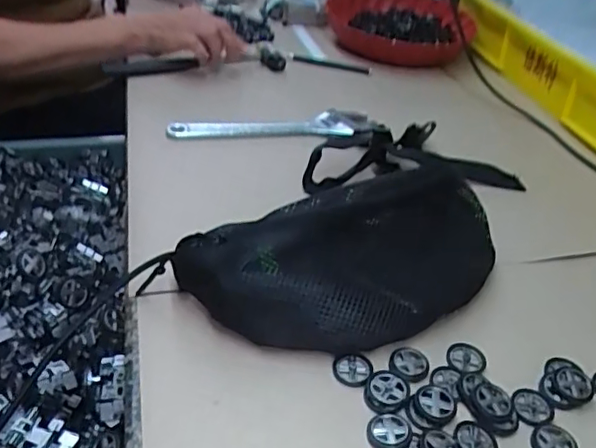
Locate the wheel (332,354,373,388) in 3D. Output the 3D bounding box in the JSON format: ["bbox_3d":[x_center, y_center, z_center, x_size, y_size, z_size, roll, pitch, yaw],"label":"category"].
[{"bbox_3d":[0.038,0.101,0.401,0.026,0.005,0.024,5,35,-1],"label":"wheel"}]

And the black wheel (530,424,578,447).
[{"bbox_3d":[0.162,0.140,0.367,0.028,0.004,0.028,4,35,-2],"label":"black wheel"}]

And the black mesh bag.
[{"bbox_3d":[0.074,0.008,0.456,0.309,0.102,0.143,-18,41,-29],"label":"black mesh bag"}]

